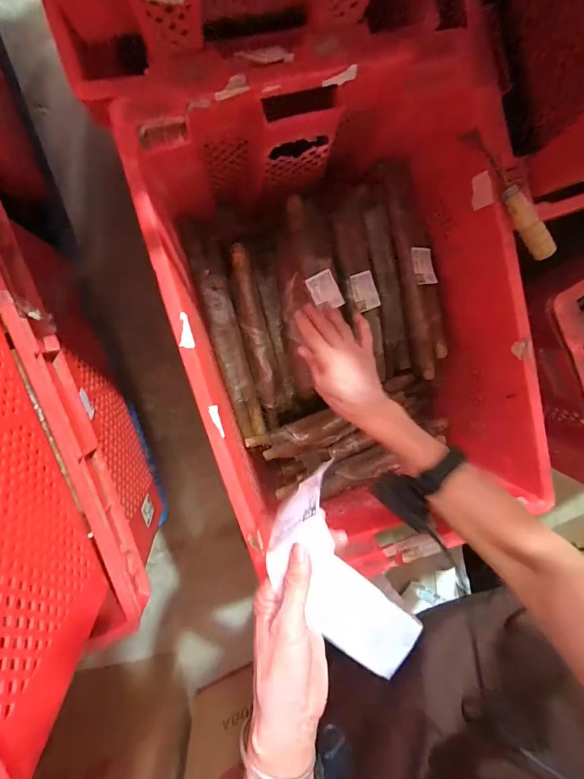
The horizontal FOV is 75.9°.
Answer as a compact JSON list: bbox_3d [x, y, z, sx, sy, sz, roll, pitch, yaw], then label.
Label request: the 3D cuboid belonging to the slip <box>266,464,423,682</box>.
[{"bbox_3d":[0.051,0.187,0.359,0.081,0.066,0.194,-33,100,-2],"label":"slip"}]

